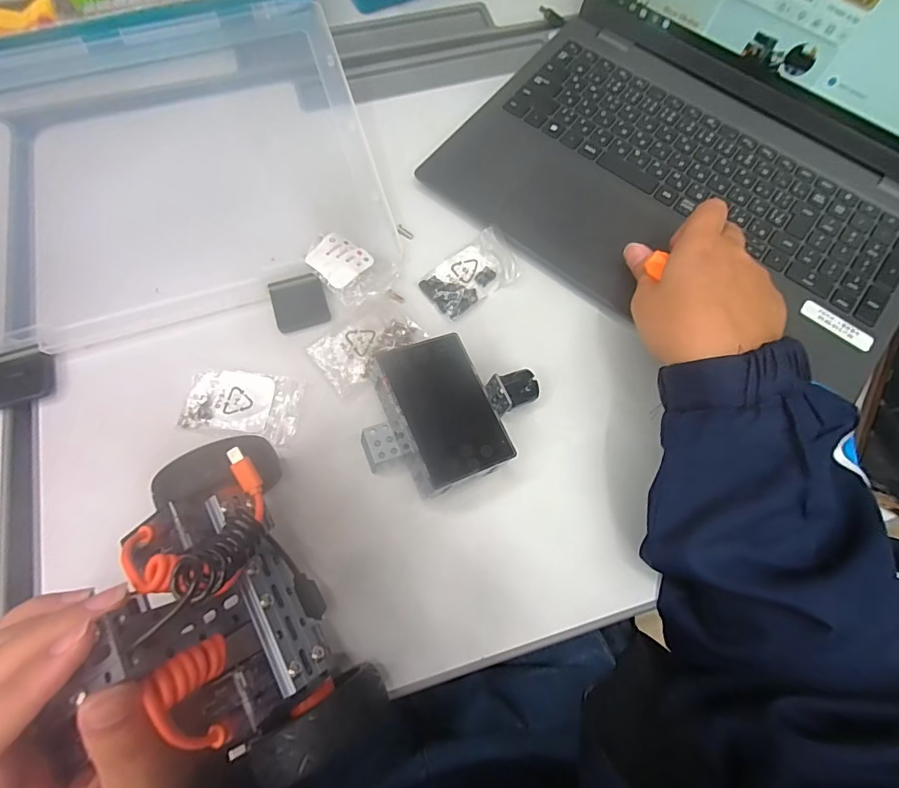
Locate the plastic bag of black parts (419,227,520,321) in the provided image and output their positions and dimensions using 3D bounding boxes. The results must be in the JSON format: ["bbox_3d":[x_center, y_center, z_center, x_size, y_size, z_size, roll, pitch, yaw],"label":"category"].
[{"bbox_3d":[0.017,-0.089,0.345,0.071,0.012,0.041,-35,75,-12],"label":"plastic bag of black parts"}]

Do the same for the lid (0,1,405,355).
[{"bbox_3d":[-0.236,-0.163,0.350,0.357,0.032,0.267,-17,72,-7],"label":"lid"}]

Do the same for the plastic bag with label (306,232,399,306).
[{"bbox_3d":[-0.073,-0.094,0.340,0.059,0.018,0.045,35,74,10],"label":"plastic bag with label"}]

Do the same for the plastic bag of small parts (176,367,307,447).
[{"bbox_3d":[-0.139,0.006,0.313,0.074,0.005,0.044,11,71,2],"label":"plastic bag of small parts"}]

